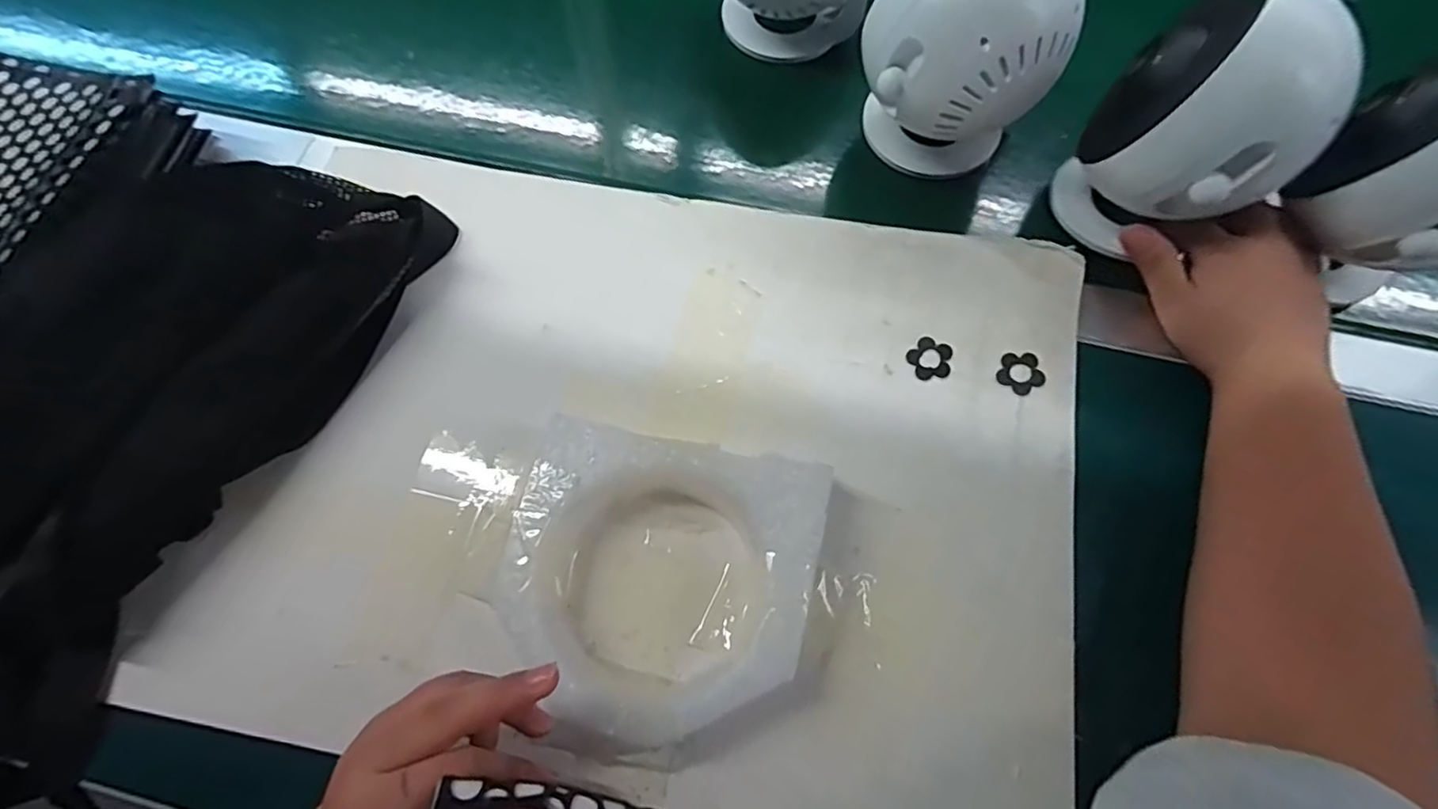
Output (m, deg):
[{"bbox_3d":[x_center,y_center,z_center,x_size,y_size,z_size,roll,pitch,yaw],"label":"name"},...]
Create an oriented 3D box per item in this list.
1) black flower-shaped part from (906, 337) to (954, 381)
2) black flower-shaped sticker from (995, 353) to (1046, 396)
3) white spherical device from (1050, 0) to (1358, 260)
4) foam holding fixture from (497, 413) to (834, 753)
[{"bbox_3d":[0.127,-0.028,0.365,0.026,0.004,0.026,0,70,0],"label":"black flower-shaped part"},{"bbox_3d":[0.176,-0.019,0.359,0.026,0.004,0.025,-16,71,-5],"label":"black flower-shaped sticker"},{"bbox_3d":[0.253,-0.141,0.332,0.094,0.129,0.080,40,75,14],"label":"white spherical device"},{"bbox_3d":[-0.030,0.090,0.304,0.145,0.038,0.140,10,71,4],"label":"foam holding fixture"}]

